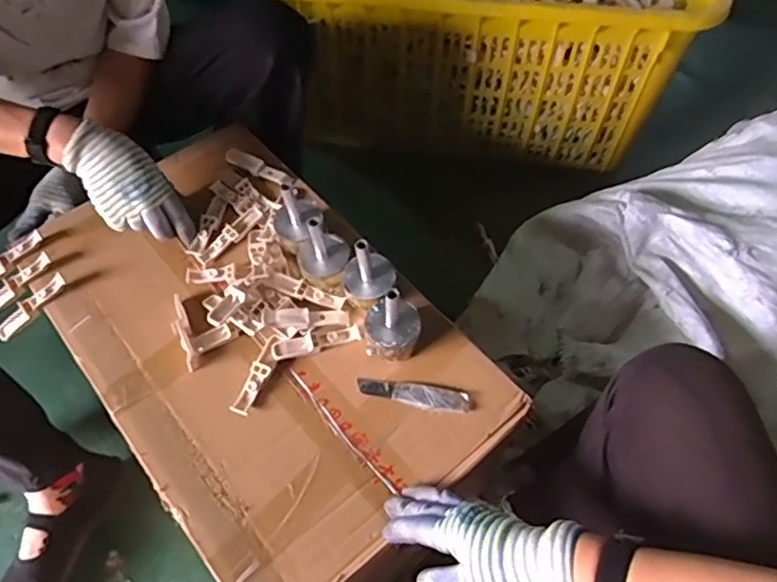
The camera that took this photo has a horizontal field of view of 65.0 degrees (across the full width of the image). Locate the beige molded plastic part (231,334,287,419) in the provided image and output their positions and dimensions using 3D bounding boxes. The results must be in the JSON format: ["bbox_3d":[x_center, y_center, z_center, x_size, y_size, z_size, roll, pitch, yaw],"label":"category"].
[{"bbox_3d":[-0.143,0.090,0.678,0.021,0.006,0.100,19,58,12],"label":"beige molded plastic part"}]

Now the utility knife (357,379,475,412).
[{"bbox_3d":[0.029,0.114,0.666,0.127,0.008,0.027,8,57,5],"label":"utility knife"}]

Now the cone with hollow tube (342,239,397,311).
[{"bbox_3d":[-0.022,-0.020,0.693,0.058,0.090,0.054,0,56,0],"label":"cone with hollow tube"}]

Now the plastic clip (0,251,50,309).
[{"bbox_3d":[-0.463,-0.010,0.757,0.026,0.015,0.096,38,69,21],"label":"plastic clip"}]

